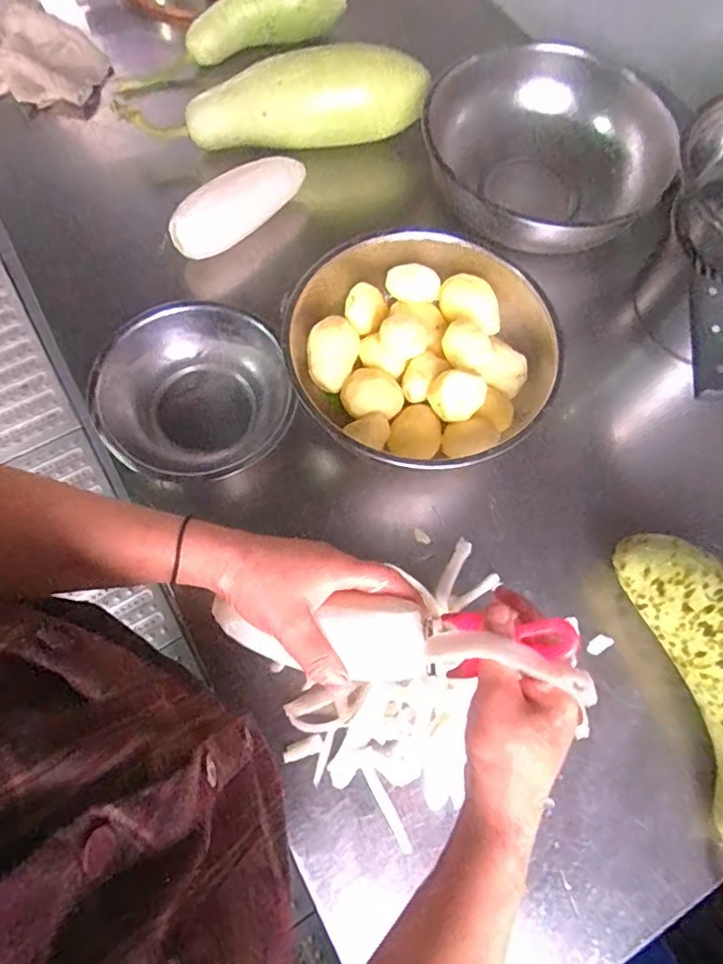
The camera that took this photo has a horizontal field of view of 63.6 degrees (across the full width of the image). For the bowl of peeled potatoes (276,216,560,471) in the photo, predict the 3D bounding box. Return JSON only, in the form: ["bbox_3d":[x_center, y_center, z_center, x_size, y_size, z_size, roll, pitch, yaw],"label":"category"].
[{"bbox_3d":[0.060,-0.136,0.576,0.222,0.092,0.232,1,69,-2],"label":"bowl of peeled potatoes"}]

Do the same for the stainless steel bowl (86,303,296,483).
[{"bbox_3d":[-0.158,-0.074,0.581,0.177,0.089,0.175,1,69,-2],"label":"stainless steel bowl"}]

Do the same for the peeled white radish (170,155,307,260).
[{"bbox_3d":[-0.138,-0.315,0.656,0.051,0.054,0.175,43,74,13],"label":"peeled white radish"}]

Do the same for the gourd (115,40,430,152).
[{"bbox_3d":[-0.106,-0.456,0.703,0.361,0.084,0.090,-8,70,-5],"label":"gourd"}]

